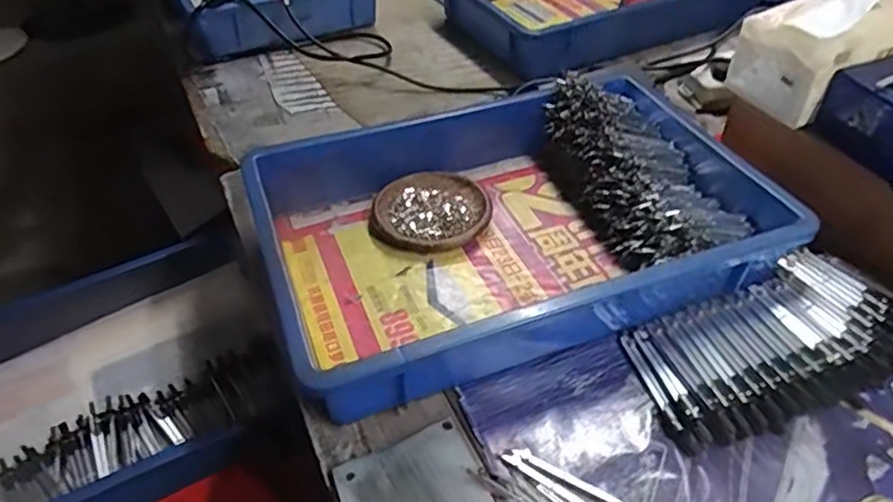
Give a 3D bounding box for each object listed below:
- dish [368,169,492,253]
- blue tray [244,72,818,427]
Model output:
[{"bbox_3d":[-0.016,-0.041,0.622,0.120,0.021,0.112,-1,43,1],"label":"dish"},{"bbox_3d":[0.066,-0.038,0.571,0.444,0.073,0.286,-16,44,-14],"label":"blue tray"}]

